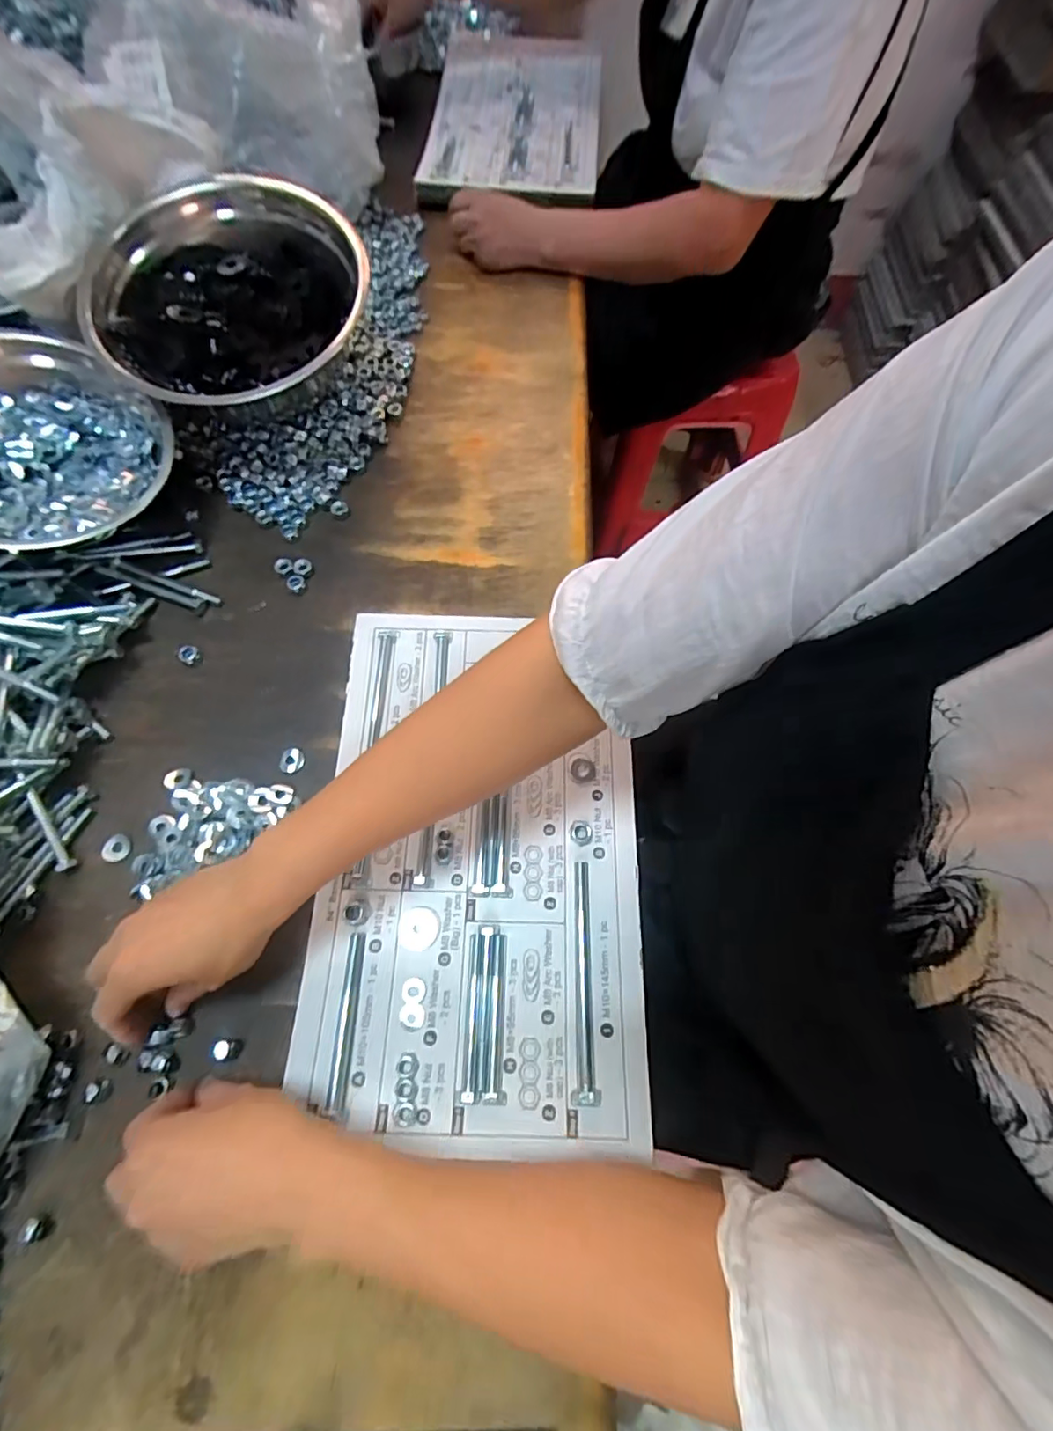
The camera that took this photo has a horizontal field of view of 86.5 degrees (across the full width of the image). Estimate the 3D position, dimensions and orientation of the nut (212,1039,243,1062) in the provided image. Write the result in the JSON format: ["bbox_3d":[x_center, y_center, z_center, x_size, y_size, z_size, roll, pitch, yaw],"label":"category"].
[{"bbox_3d":[-0.202,0.226,0.378,0.016,0.010,0.013,0,67,-2],"label":"nut"}]

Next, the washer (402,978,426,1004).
[{"bbox_3d":[-0.079,0.193,0.393,0.017,0.004,0.016,1,67,-1],"label":"washer"}]

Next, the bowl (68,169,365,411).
[{"bbox_3d":[-0.266,-0.378,0.506,0.244,0.080,0.227,1,67,-1],"label":"bowl"}]

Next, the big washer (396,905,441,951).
[{"bbox_3d":[-0.079,0.156,0.410,0.030,0.004,0.030,1,67,-1],"label":"big washer"}]

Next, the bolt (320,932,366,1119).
[{"bbox_3d":[-0.124,0.207,0.381,0.014,0.013,0.108,0,67,-2],"label":"bolt"}]

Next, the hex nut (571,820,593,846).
[{"bbox_3d":[0.042,0.091,0.434,0.017,0.005,0.019,5,67,1],"label":"hex nut"}]

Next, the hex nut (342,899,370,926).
[{"bbox_3d":[-0.125,0.145,0.411,0.019,0.004,0.018,5,67,1],"label":"hex nut"}]

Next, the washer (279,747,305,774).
[{"bbox_3d":[-0.194,0.037,0.463,0.020,0.005,0.021,-14,69,-7],"label":"washer"}]

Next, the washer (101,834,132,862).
[{"bbox_3d":[-0.312,0.101,0.427,0.019,0.004,0.020,1,67,-1],"label":"washer"}]

